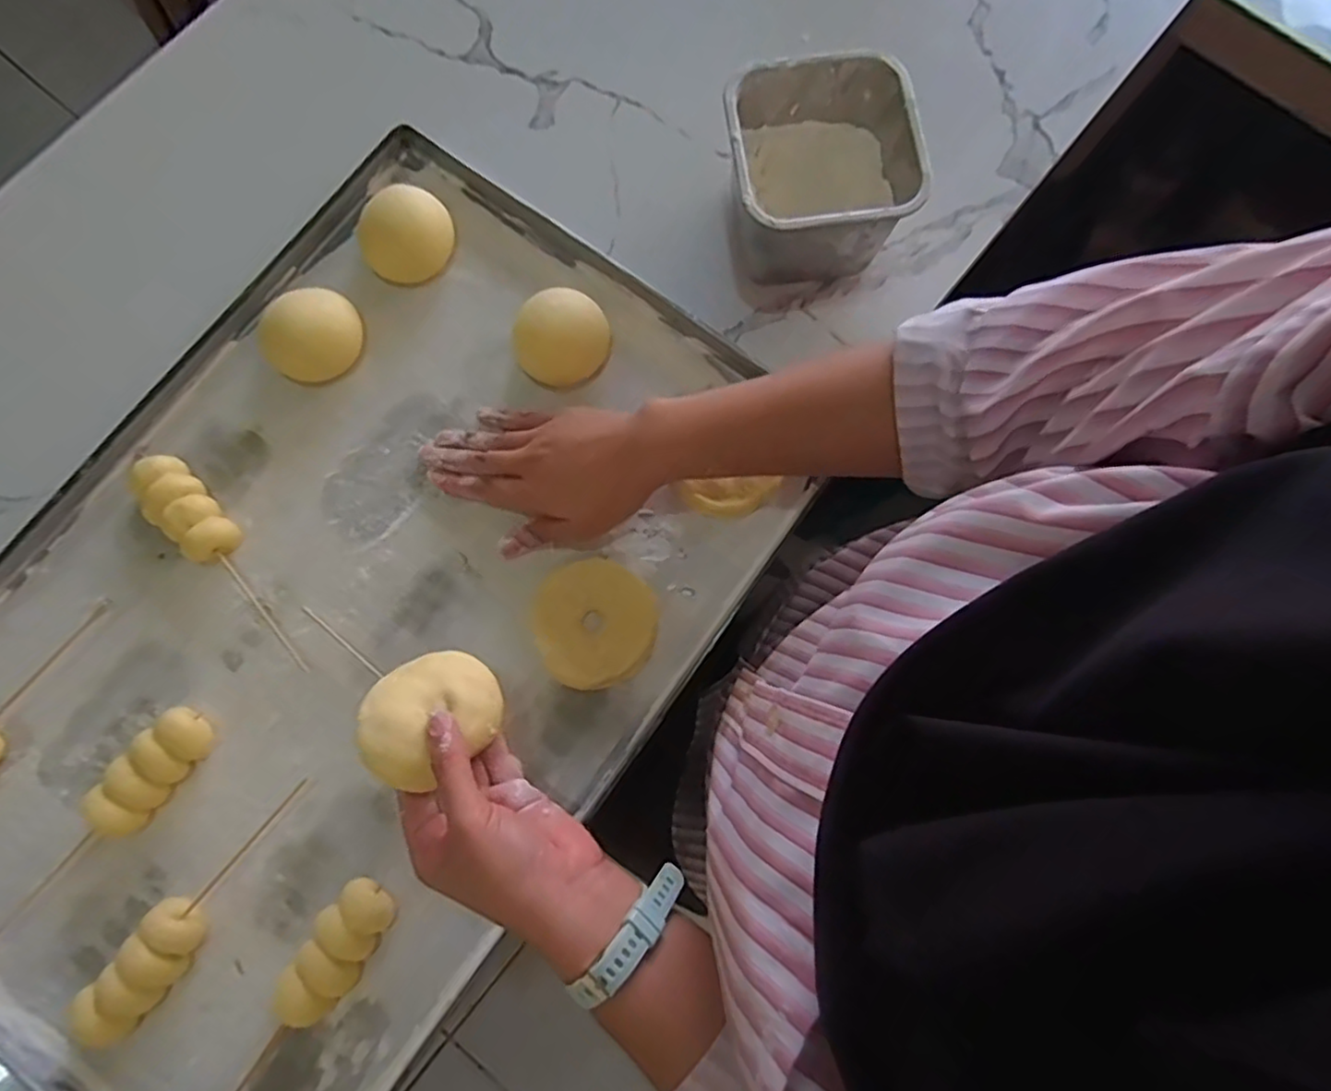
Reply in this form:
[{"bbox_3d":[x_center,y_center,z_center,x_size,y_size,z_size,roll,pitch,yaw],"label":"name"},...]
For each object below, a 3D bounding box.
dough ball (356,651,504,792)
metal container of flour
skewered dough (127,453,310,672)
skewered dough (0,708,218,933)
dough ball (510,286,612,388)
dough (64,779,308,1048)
[{"bbox_3d":[-0.127,0.090,0.366,0.074,0.026,0.058,-31,72,-33],"label":"dough ball"},{"bbox_3d":[0.099,-0.246,0.467,0.116,0.094,0.113,-5,80,-2],"label":"metal container of flour"},{"bbox_3d":[-0.292,0.009,0.448,0.036,0.026,0.168,-42,83,-8],"label":"skewered dough"},{"bbox_3d":[-0.354,0.180,0.416,0.036,0.027,0.185,37,81,5],"label":"skewered dough"},{"bbox_3d":[-0.073,-0.146,0.477,0.056,0.030,0.063,37,81,5],"label":"dough ball"},{"bbox_3d":[-0.285,0.217,0.409,0.035,0.027,0.164,35,81,5],"label":"dough"}]

